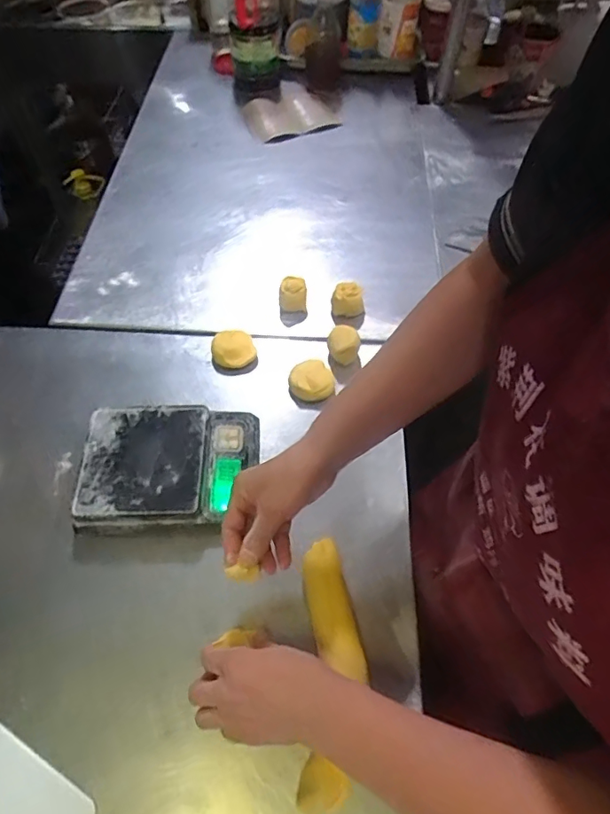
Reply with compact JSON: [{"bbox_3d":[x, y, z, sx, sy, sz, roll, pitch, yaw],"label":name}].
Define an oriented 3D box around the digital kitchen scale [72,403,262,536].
[{"bbox_3d":[-0.159,0.070,0.613,0.203,0.046,0.146,-3,59,-5],"label":"digital kitchen scale"}]

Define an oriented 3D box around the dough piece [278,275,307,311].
[{"bbox_3d":[-0.020,-0.173,0.774,0.042,0.032,0.042,-1,59,-4],"label":"dough piece"}]

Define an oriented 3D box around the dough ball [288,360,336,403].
[{"bbox_3d":[0.011,-0.036,0.694,0.063,0.035,0.046,34,63,16],"label":"dough ball"}]

